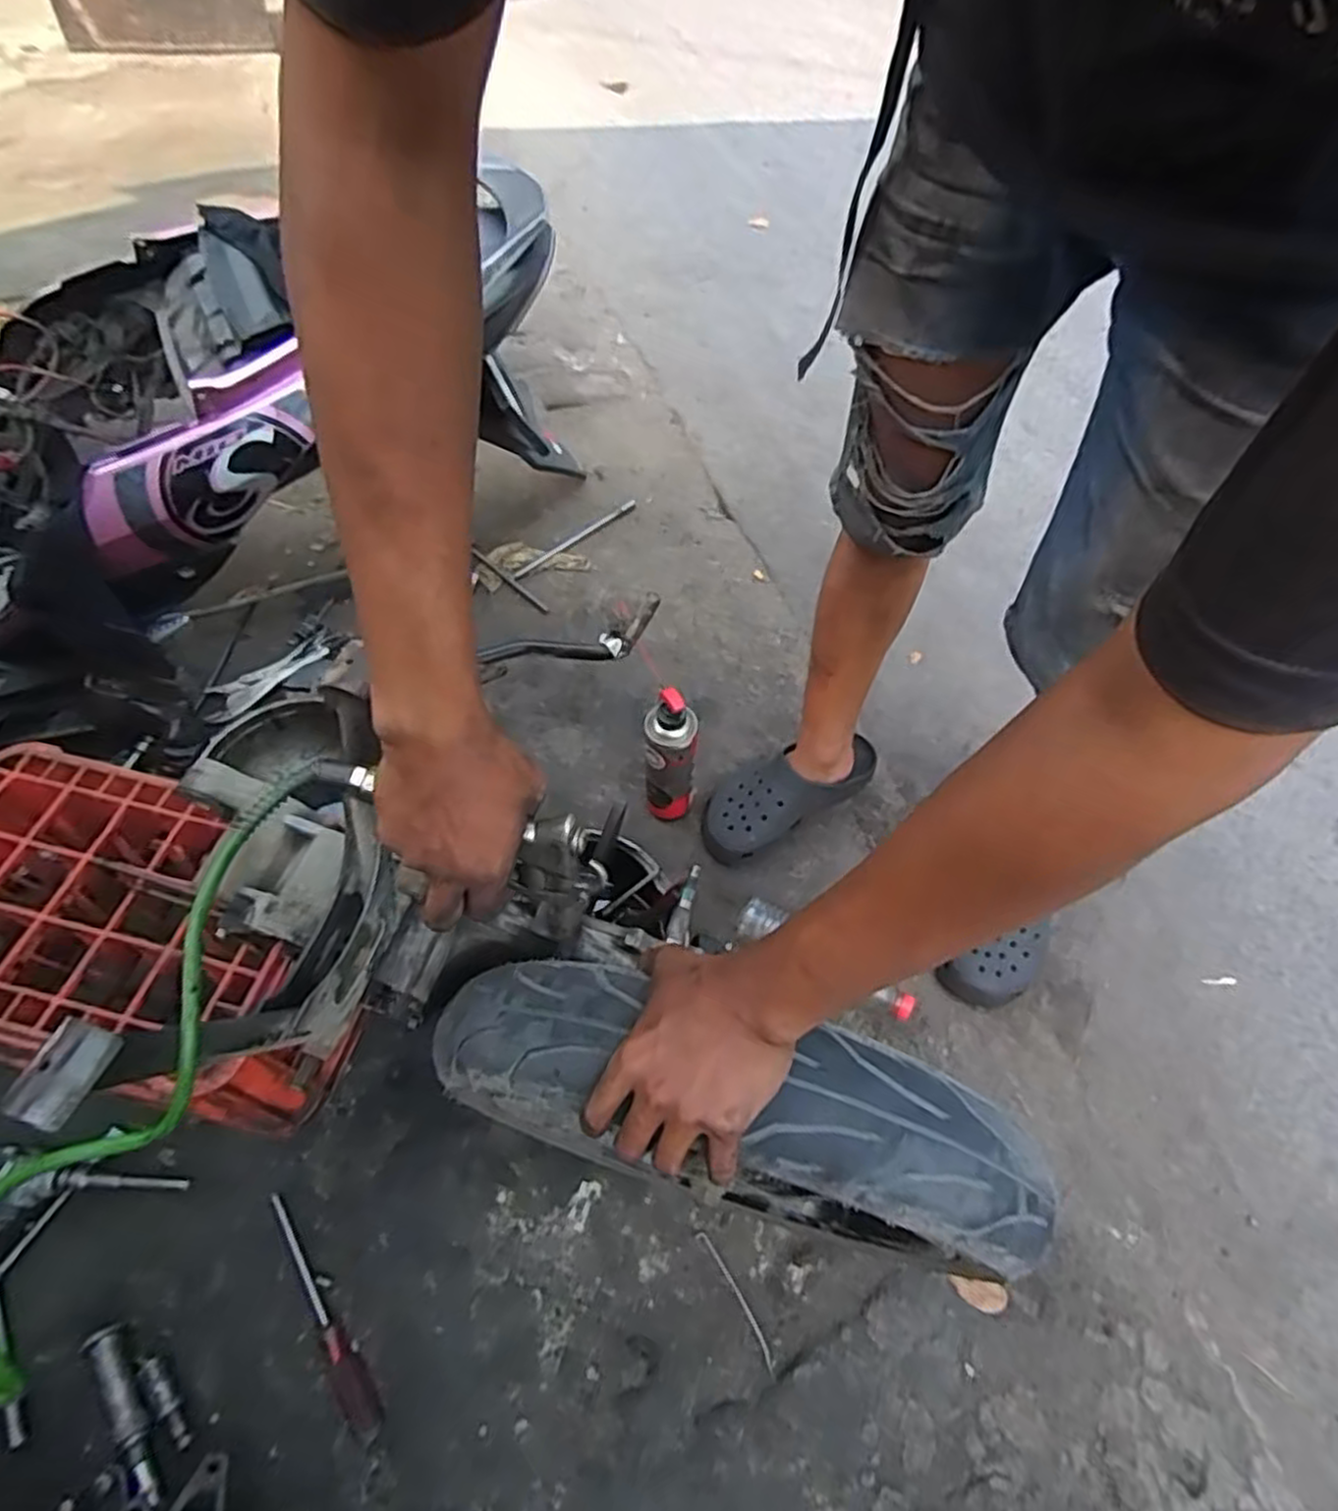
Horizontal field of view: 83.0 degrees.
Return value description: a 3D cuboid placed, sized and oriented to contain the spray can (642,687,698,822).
[{"bbox_3d":[0.000,0.012,0.963,0.063,0.255,0.051,1,58,1],"label":"spray can"}]

